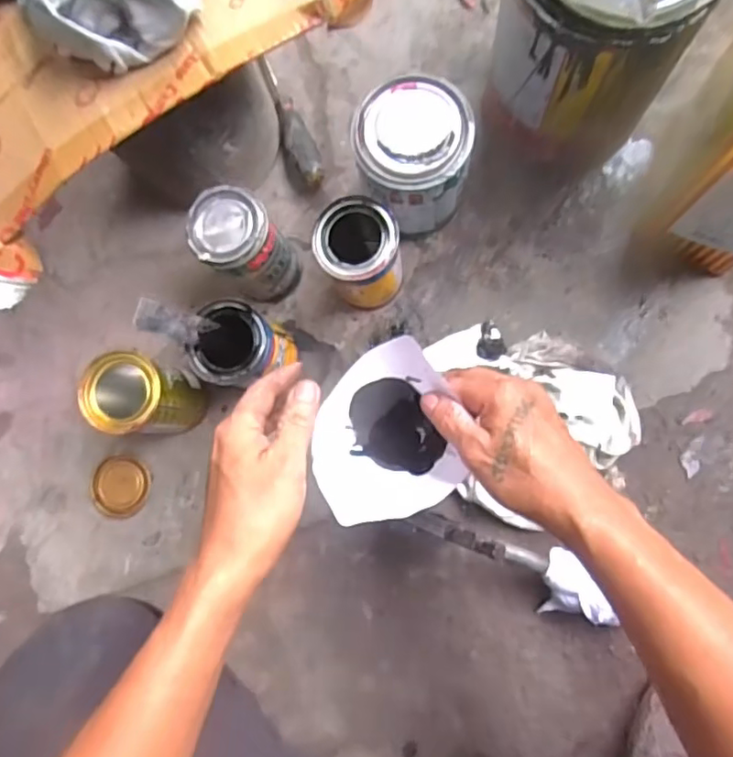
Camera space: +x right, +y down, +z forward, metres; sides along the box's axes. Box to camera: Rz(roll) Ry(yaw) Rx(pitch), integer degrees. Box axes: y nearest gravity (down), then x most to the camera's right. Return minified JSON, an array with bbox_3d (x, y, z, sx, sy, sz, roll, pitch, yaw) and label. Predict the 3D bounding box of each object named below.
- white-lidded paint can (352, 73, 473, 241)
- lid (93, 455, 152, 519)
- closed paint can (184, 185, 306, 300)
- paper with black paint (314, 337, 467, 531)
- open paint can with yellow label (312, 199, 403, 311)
[{"bbox_3d":[0.046,-0.206,0.582,0.098,0.129,0.098,0,86,6],"label":"white-lidded paint can"},{"bbox_3d":[-0.262,0.115,0.644,0.066,0.008,0.066,0,86,6],"label":"lid"},{"bbox_3d":[-0.114,-0.127,0.591,0.079,0.133,0.069,42,91,7],"label":"closed paint can"},{"bbox_3d":[0.011,0.042,0.450,0.102,0.043,0.122,-13,85,5],"label":"paper with black paint"},{"bbox_3d":[-0.003,-0.116,0.581,0.069,0.130,0.072,0,86,6],"label":"open paint can with yellow label"}]

